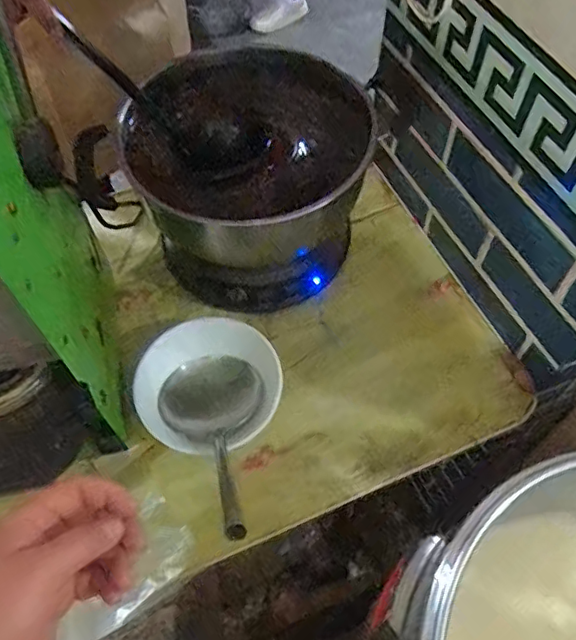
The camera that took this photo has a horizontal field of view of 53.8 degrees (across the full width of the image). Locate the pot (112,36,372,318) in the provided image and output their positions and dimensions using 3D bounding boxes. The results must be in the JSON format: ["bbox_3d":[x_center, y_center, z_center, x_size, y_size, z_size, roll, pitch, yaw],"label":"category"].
[{"bbox_3d":[-0.048,-0.155,0.702,0.236,0.219,0.254,0,59,1],"label":"pot"}]

